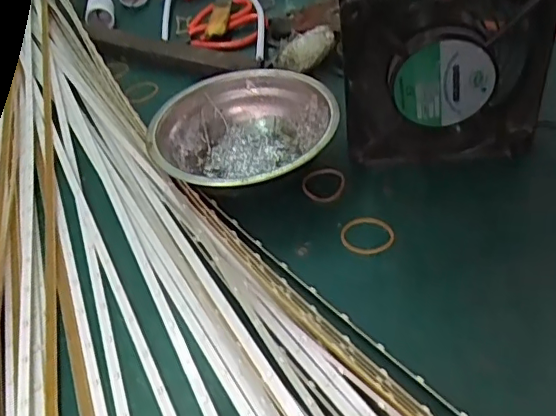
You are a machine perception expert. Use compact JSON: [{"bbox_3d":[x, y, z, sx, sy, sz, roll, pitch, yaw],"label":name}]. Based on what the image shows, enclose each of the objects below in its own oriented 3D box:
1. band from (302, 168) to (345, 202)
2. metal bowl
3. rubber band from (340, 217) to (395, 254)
[{"bbox_3d":[0.030,-0.017,0.381,0.028,0.004,0.028,4,44,12],"label":"band"},{"bbox_3d":[-0.022,-0.045,0.392,0.123,0.040,0.117,-4,43,4],"label":"metal bowl"},{"bbox_3d":[0.055,0.017,0.346,0.032,0.004,0.026,2,44,10],"label":"rubber band"}]

